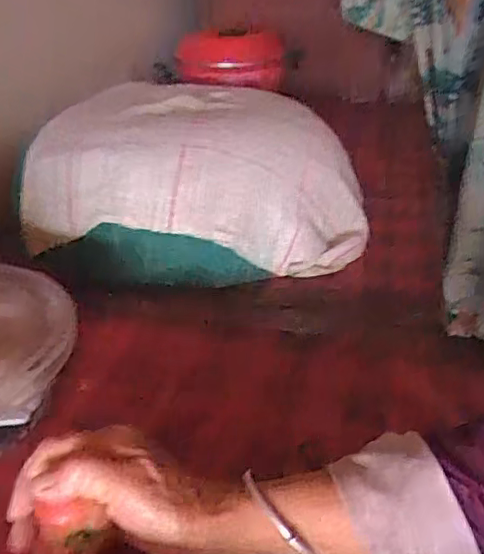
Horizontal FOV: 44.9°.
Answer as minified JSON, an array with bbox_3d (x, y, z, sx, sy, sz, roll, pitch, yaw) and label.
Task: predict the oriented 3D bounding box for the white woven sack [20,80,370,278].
[{"bbox_3d":[-0.051,-0.130,0.758,0.416,0.141,0.307,5,31,10],"label":"white woven sack"}]

